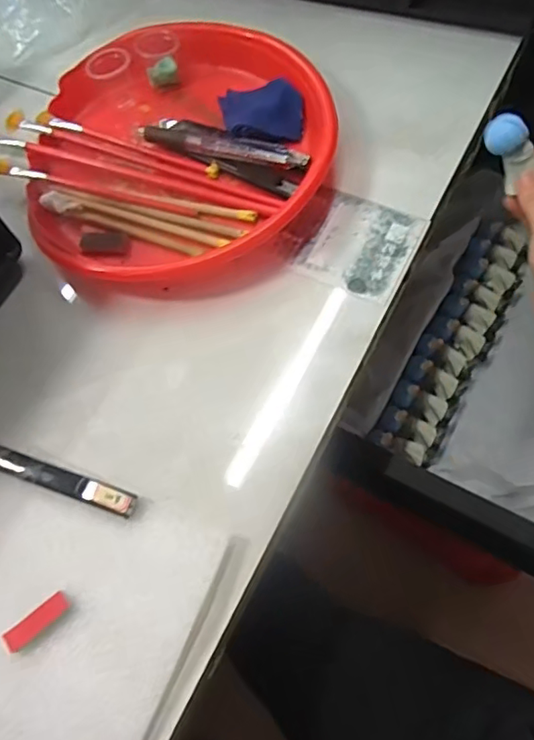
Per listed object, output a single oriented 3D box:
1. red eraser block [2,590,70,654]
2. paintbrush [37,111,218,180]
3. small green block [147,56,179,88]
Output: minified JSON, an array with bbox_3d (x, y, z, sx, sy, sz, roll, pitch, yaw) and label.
[{"bbox_3d":[-0.128,0.140,0.298,0.038,0.005,0.012,-39,67,-12],"label":"red eraser block"},{"bbox_3d":[-0.114,-0.183,0.431,0.165,0.011,0.014,19,69,14],"label":"paintbrush"},{"bbox_3d":[-0.090,-0.257,0.466,0.026,0.017,0.016,-26,65,-6],"label":"small green block"}]

